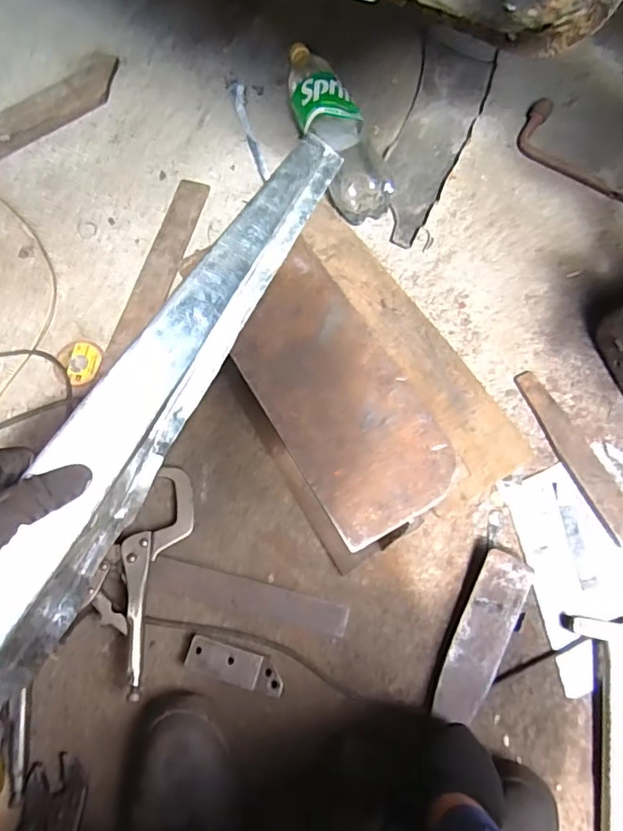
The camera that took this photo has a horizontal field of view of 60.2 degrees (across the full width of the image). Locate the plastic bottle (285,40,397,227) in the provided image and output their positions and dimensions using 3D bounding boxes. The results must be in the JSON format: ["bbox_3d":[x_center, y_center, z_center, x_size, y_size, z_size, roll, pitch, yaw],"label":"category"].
[{"bbox_3d":[0.034,-0.449,0.835,0.096,0.082,0.323,-20,71,-7],"label":"plastic bottle"}]

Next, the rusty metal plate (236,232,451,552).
[{"bbox_3d":[0.016,-0.025,0.476,0.117,0.004,0.261,-29,73,-10],"label":"rusty metal plate"}]

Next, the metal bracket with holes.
[{"bbox_3d":[-0.086,0.288,0.620,0.112,0.015,0.037,16,71,6],"label":"metal bracket with holes"}]

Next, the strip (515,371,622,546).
[{"bbox_3d":[0.347,0.049,0.699,0.050,0.012,0.245,-22,72,-7],"label":"strip"}]

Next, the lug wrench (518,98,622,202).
[{"bbox_3d":[0.445,-0.402,0.846,0.278,0.031,0.078,40,75,13],"label":"lug wrench"}]

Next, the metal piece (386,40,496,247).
[{"bbox_3d":[0.199,-0.447,0.874,0.114,0.013,0.406,17,71,6],"label":"metal piece"}]

